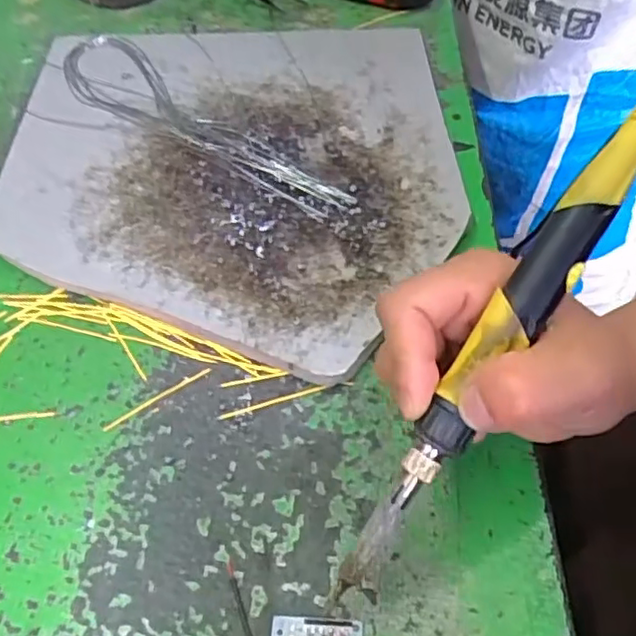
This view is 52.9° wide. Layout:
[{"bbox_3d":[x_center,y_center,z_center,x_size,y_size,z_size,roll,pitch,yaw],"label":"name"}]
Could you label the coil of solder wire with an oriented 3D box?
[{"bbox_3d":[-0.080,-0.115,0.378,0.055,0.005,0.231,-36,61,-23],"label":"coil of solder wire"}]

